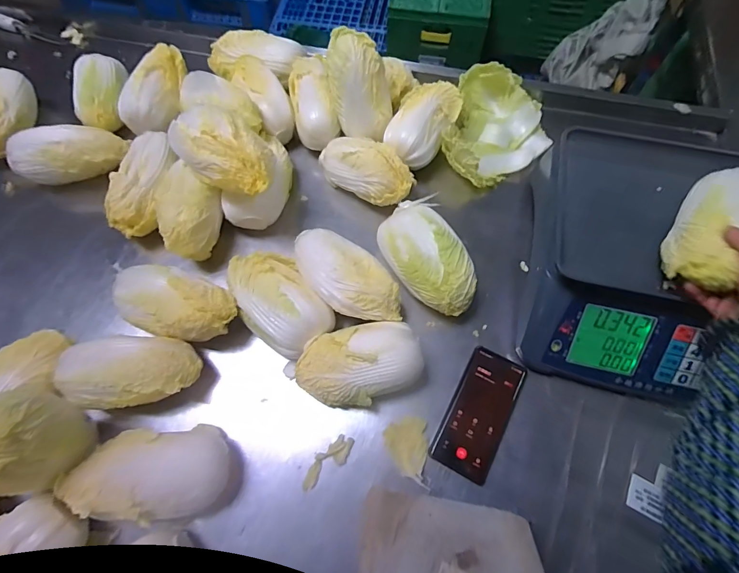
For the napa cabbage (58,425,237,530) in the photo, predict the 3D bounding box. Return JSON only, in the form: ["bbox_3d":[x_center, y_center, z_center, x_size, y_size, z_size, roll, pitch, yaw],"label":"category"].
[{"bbox_3d":[-0.265,0.226,0.454,0.177,0.074,0.101,-7,67,-3],"label":"napa cabbage"}]

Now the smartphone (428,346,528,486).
[{"bbox_3d":[0.151,0.169,0.516,0.080,0.014,0.164,27,69,10],"label":"smartphone"}]

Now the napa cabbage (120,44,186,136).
[{"bbox_3d":[-0.387,-0.349,0.686,0.099,0.078,0.170,-3,67,-2],"label":"napa cabbage"}]

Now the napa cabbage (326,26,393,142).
[{"bbox_3d":[-0.020,-0.334,0.638,0.097,0.174,0.093,-15,38,6],"label":"napa cabbage"}]

